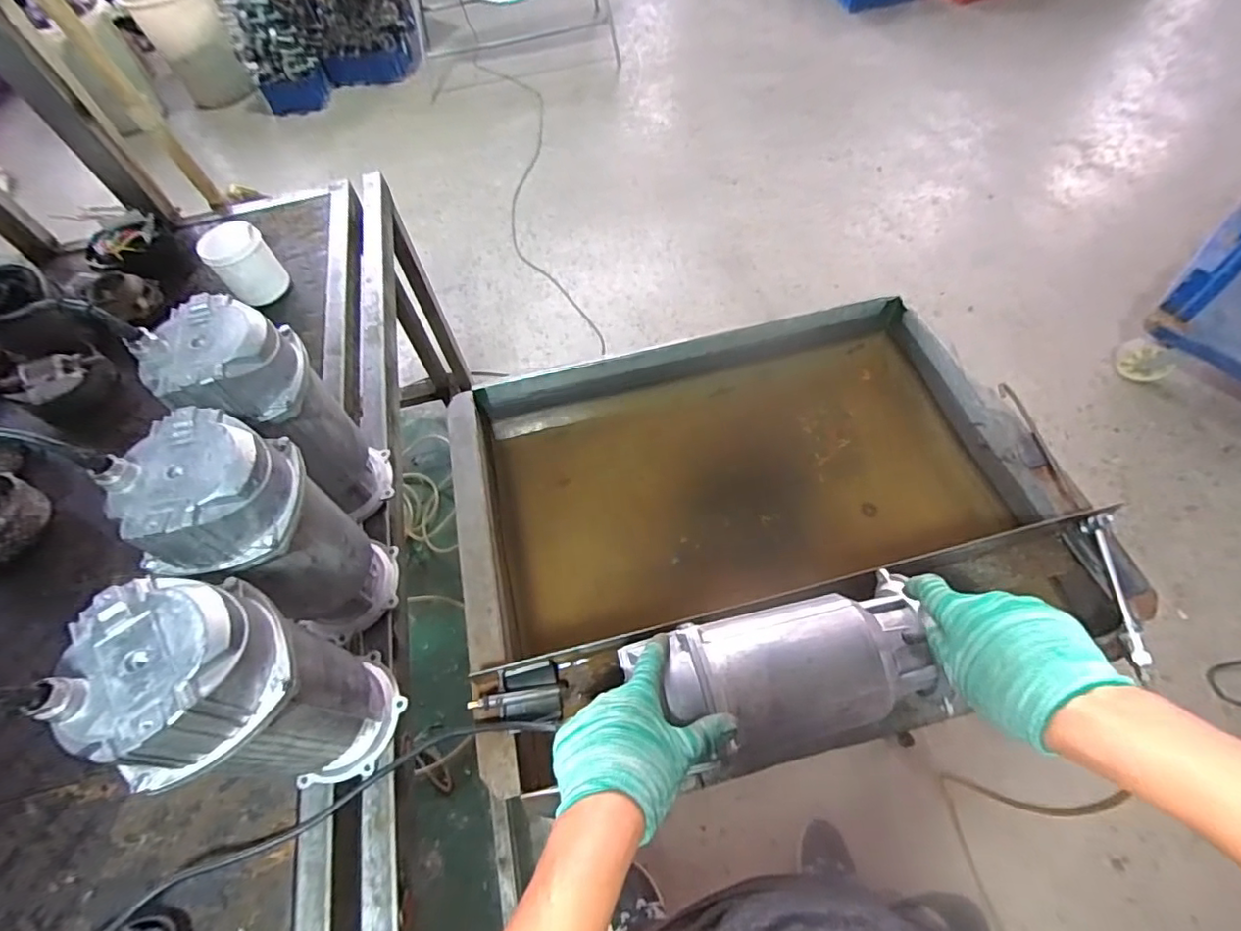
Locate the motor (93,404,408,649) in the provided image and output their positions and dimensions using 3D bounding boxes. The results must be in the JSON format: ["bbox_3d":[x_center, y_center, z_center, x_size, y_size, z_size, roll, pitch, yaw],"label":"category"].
[{"bbox_3d":[-0.339,0.081,0.578,0.118,0.292,0.140,30,66,20],"label":"motor"}]

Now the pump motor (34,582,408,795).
[{"bbox_3d":[-0.309,0.203,0.501,0.121,0.297,0.127,-2,59,4],"label":"pump motor"}]

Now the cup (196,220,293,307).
[{"bbox_3d":[-0.635,-0.344,0.961,0.098,0.098,0.095,-37,63,-16],"label":"cup"}]

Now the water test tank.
[{"bbox_3d":[0.173,0.082,0.817,0.746,0.229,0.589,-13,59,-3],"label":"water test tank"}]

